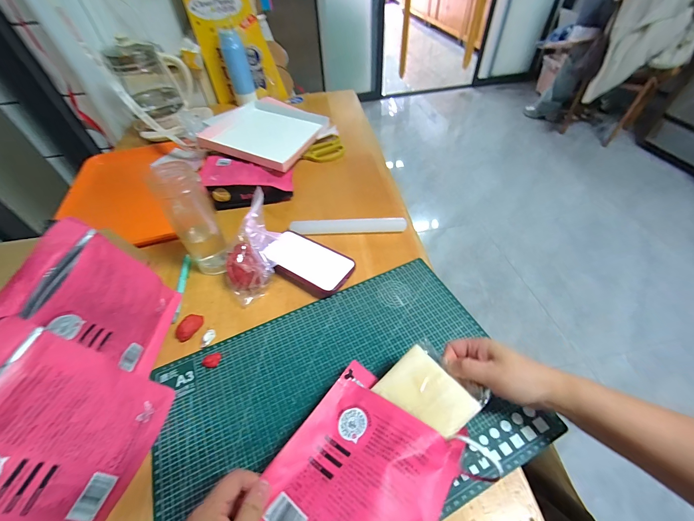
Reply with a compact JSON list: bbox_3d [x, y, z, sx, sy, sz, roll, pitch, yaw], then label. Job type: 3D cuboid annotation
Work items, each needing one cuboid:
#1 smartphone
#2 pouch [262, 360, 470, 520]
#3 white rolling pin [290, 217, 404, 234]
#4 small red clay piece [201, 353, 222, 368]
[{"bbox_3d":[-0.068,0.003,0.504,0.149,0.016,0.083,26,59,21],"label":"smartphone"},{"bbox_3d":[0.010,0.210,0.282,0.147,0.032,0.188,27,56,24],"label":"pouch"},{"bbox_3d":[0.003,-0.062,0.570,0.216,0.022,0.029,-4,49,0],"label":"white rolling pin"},{"bbox_3d":[-0.189,0.138,0.412,0.024,0.007,0.020,6,50,8],"label":"small red clay piece"}]

